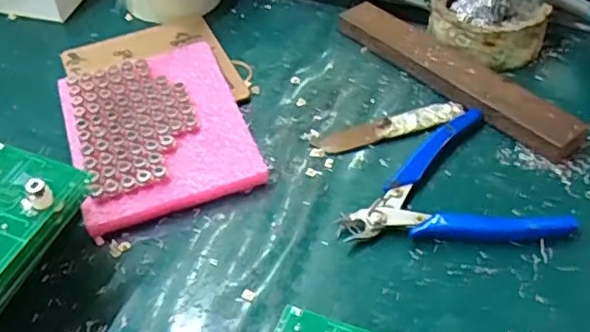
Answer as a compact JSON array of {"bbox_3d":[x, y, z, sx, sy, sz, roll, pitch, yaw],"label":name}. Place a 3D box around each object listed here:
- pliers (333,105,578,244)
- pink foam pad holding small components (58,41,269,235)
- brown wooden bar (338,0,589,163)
[{"bbox_3d":[0.092,0.003,0.379,0.123,0.011,0.101,2,45,5],"label":"pliers"},{"bbox_3d":[-0.090,-0.029,0.409,0.104,0.019,0.150,-16,47,-13],"label":"pink foam pad holding small components"},{"bbox_3d":[0.107,-0.066,0.436,0.034,0.017,0.197,-29,51,-23],"label":"brown wooden bar"}]

